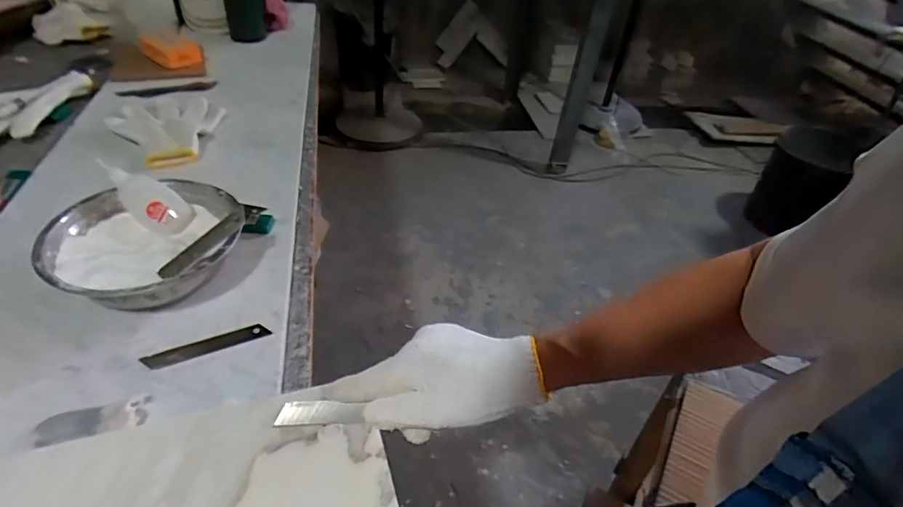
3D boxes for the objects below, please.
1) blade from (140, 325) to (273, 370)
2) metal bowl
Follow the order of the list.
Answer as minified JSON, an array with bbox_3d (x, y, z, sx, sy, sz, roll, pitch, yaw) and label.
[{"bbox_3d":[-0.208,0.079,0.430,0.098,0.004,0.018,-14,44,-24],"label":"blade"},{"bbox_3d":[-0.282,-0.005,0.468,0.153,0.053,0.149,2,42,-2],"label":"metal bowl"}]

